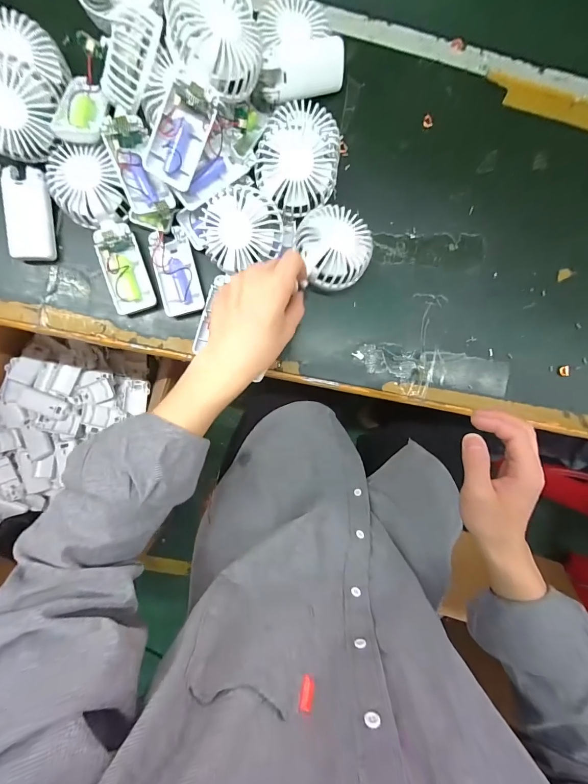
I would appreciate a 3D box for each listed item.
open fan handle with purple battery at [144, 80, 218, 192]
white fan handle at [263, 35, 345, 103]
[{"bbox_3d":[-0.109,-0.250,0.325,0.045,0.022,0.085,22,112,-35],"label":"open fan handle with purple battery"},{"bbox_3d":[0.011,-0.348,0.361,0.096,0.039,0.050,-17,94,-3],"label":"white fan handle"}]

